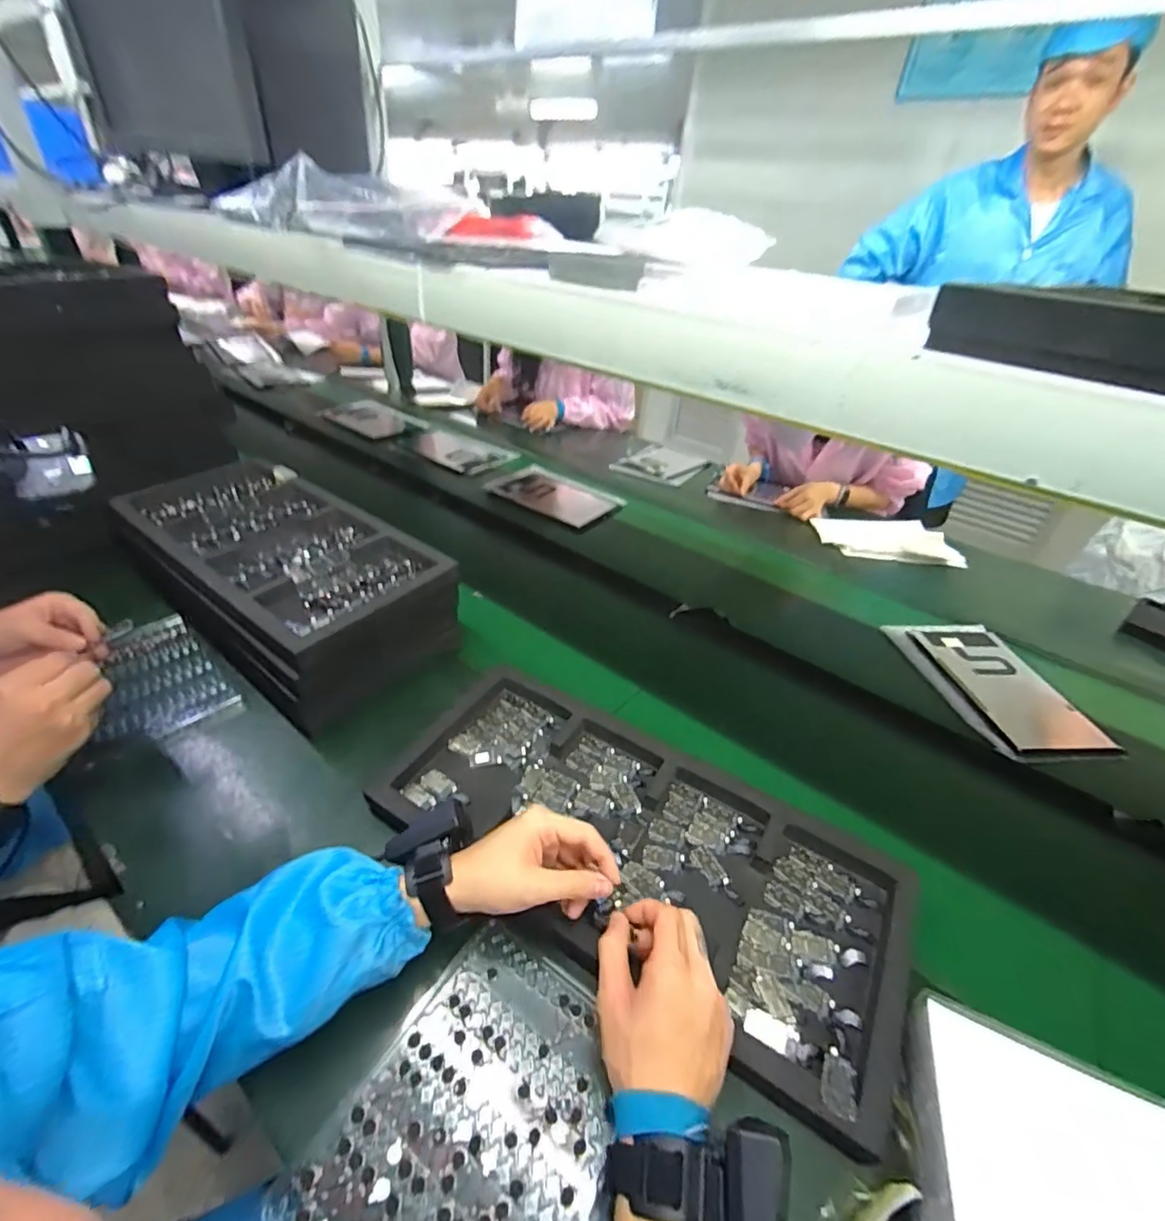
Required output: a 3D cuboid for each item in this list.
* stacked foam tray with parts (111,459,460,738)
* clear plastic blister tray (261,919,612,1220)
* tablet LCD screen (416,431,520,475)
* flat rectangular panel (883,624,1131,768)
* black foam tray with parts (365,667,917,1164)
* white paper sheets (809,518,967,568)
[{"bbox_3d":[-0.411,-0.056,0.764,0.540,0.136,0.228,30,42,29],"label":"stacked foam tray with parts"},{"bbox_3d":[-0.067,0.358,0.376,0.176,0.010,0.212,26,41,26],"label":"clear plastic blister tray"},{"bbox_3d":[-0.302,-0.406,1.373,0.247,0.012,0.168,27,41,27],"label":"tablet LCD screen"},{"bbox_3d":[0.593,0.105,0.794,0.196,0.015,0.284,2,36,-5],"label":"flat rectangular panel"},{"bbox_3d":[0.041,0.225,0.529,0.492,0.047,0.225,23,39,22],"label":"black foam tray with parts"},{"bbox_3d":[0.645,-0.151,1.163,0.276,0.023,0.173,4,36,-2],"label":"white paper sheets"}]

